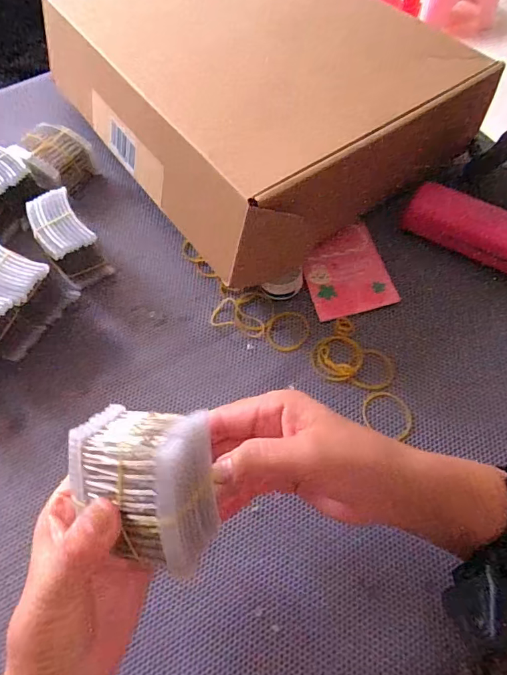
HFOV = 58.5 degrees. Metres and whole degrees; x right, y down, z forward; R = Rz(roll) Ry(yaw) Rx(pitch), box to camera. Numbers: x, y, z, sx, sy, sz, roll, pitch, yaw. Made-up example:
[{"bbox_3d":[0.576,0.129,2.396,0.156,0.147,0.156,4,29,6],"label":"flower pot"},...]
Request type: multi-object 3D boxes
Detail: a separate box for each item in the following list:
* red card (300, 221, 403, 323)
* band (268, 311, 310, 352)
[{"bbox_3d":[0.079,-0.057,0.389,0.066,0.004,0.083,-16,63,3],"label":"red card"},{"bbox_3d":[0.029,-0.006,0.370,0.035,0.004,0.036,-1,63,2],"label":"band"}]

